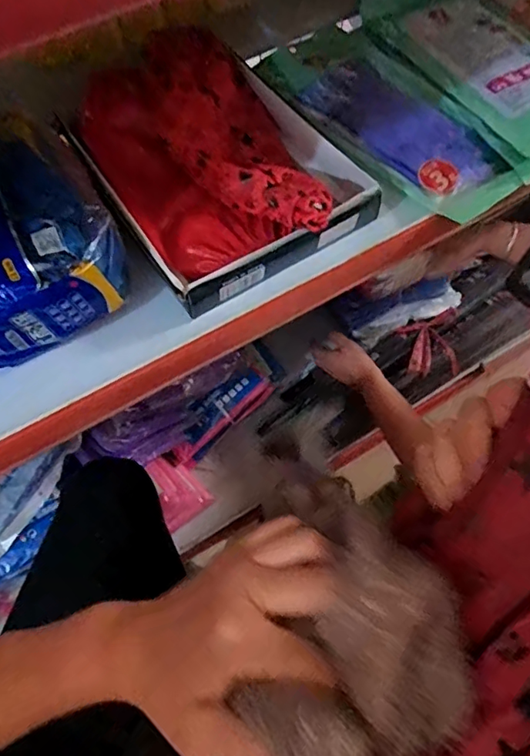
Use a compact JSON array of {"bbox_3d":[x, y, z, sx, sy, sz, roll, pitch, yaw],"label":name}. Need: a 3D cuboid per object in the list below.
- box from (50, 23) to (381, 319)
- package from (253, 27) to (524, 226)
[{"bbox_3d":[-0.055,-0.256,0.606,0.259,0.084,0.333,-30,67,-14],"label":"box"},{"bbox_3d":[0.159,-0.340,0.679,0.164,0.026,0.379,-32,67,-15],"label":"package"}]

